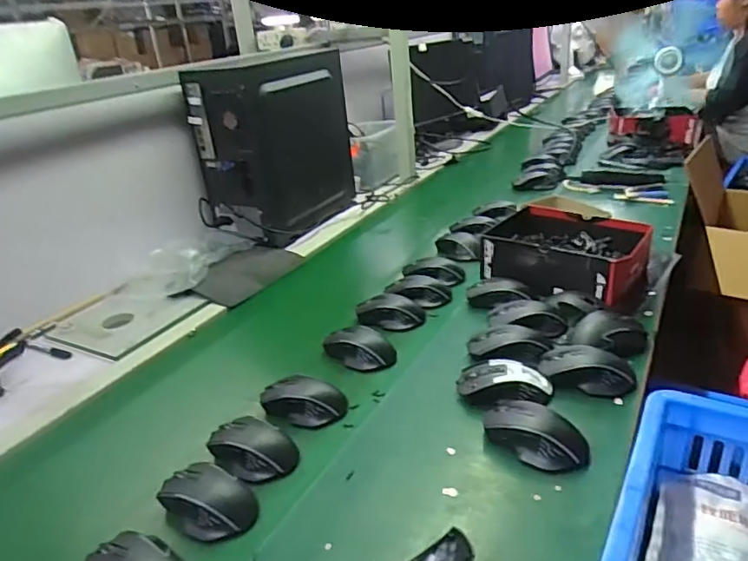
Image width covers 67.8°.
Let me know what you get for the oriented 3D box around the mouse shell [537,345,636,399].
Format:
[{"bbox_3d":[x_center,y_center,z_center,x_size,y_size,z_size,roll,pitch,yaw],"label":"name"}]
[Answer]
[{"bbox_3d":[0.282,0.117,0.739,0.116,0.035,0.068,6,28,22],"label":"mouse shell"}]

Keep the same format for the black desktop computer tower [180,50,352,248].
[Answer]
[{"bbox_3d":[-0.234,-0.319,1.342,0.226,0.383,0.345,6,28,22],"label":"black desktop computer tower"}]

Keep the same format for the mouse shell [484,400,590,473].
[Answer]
[{"bbox_3d":[0.185,0.177,0.641,0.120,0.041,0.061,17,34,39],"label":"mouse shell"}]

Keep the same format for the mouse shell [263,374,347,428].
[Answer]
[{"bbox_3d":[-0.094,0.159,0.745,0.110,0.031,0.074,6,28,22],"label":"mouse shell"}]

